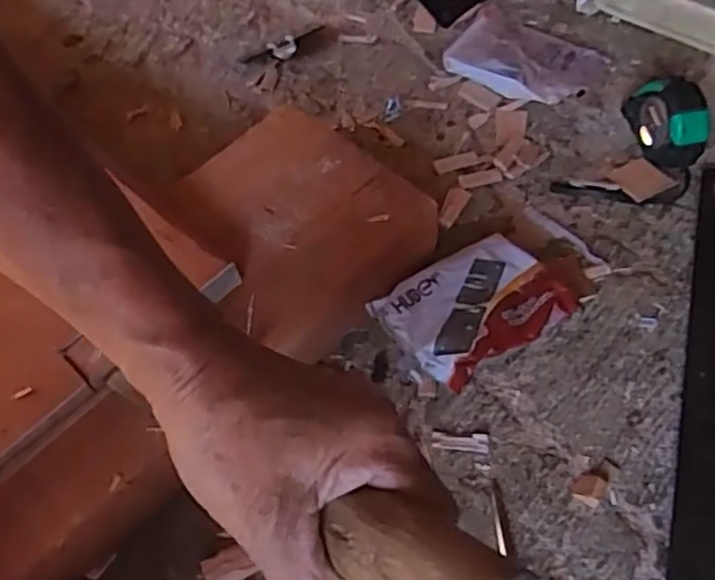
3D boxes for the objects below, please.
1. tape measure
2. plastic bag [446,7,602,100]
[{"bbox_3d":[0.251,-0.139,0.589,0.033,0.055,0.074,-17,59,-7],"label":"tape measure"},{"bbox_3d":[0.147,-0.210,0.650,0.127,0.030,0.097,28,64,19],"label":"plastic bag"}]

